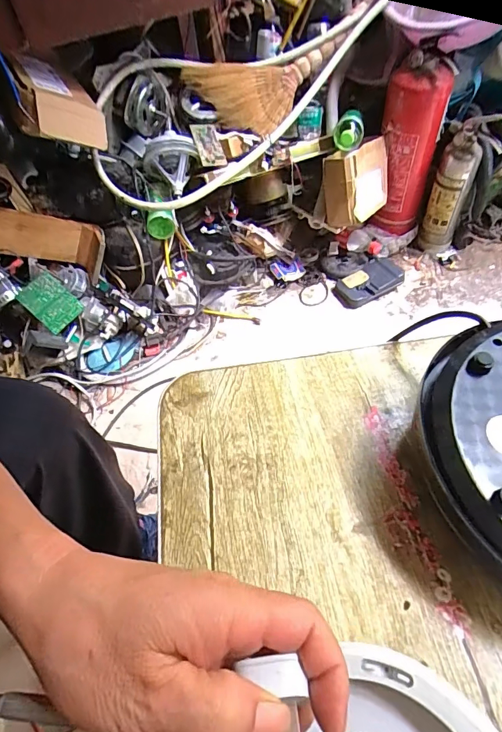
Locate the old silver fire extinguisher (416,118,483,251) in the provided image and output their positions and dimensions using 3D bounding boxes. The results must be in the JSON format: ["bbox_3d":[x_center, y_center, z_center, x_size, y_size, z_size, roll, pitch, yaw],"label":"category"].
[{"bbox_3d":[0.505,-0.441,1.097,0.080,0.315,0.083,-35,56,-20],"label":"old silver fire extinguisher"}]

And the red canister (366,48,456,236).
[{"bbox_3d":[0.394,-0.543,1.075,0.139,0.382,0.143,12,54,15],"label":"red canister"}]

